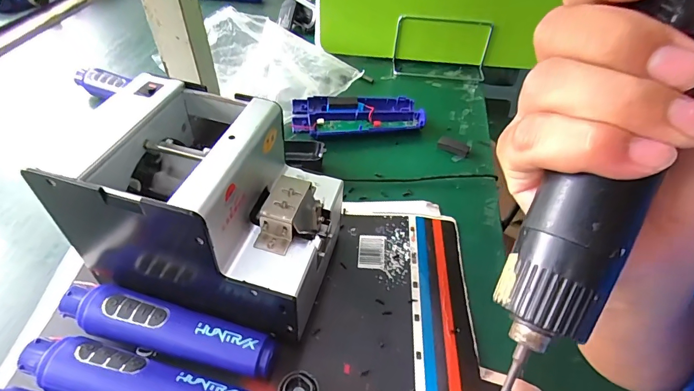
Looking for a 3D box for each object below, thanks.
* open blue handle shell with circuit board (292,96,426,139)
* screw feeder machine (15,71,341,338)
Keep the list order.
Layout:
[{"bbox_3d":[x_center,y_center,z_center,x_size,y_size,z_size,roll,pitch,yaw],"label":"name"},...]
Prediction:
[{"bbox_3d":[0.014,-0.110,0.538,0.173,0.023,0.075,-5,47,-9],"label":"open blue handle shell with circuit board"},{"bbox_3d":[-0.117,0.010,0.326,0.219,0.145,0.128,15,46,12],"label":"screw feeder machine"}]

